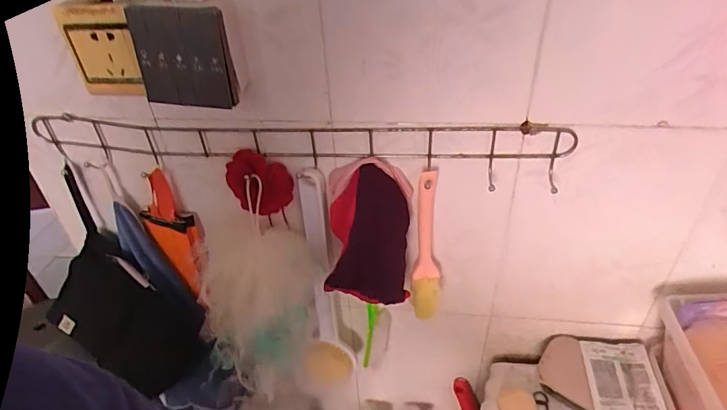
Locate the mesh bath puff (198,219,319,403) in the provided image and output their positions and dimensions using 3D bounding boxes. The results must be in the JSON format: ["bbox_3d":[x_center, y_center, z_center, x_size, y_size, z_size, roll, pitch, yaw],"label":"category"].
[{"bbox_3d":[-0.119,0.129,0.554,0.127,0.196,0.095,-11,39,-10],"label":"mesh bath puff"}]

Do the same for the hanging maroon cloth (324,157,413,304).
[{"bbox_3d":[0.004,0.036,0.499,0.087,0.167,0.056,2,19,7],"label":"hanging maroon cloth"}]

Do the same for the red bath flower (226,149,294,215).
[{"bbox_3d":[-0.115,-0.024,0.512,0.067,0.061,0.030,6,39,11],"label":"red bath flower"}]

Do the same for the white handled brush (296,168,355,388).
[{"bbox_3d":[-0.050,0.107,0.579,0.066,0.316,0.059,-7,38,-6],"label":"white handled brush"}]

